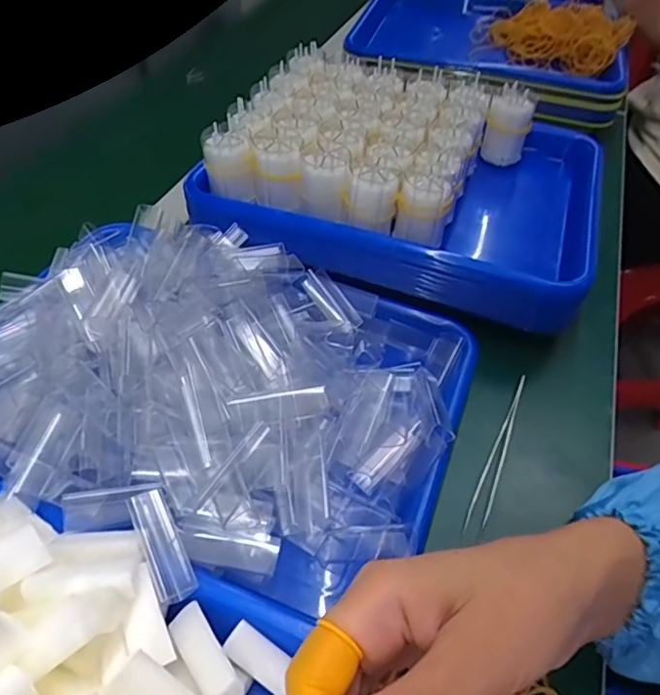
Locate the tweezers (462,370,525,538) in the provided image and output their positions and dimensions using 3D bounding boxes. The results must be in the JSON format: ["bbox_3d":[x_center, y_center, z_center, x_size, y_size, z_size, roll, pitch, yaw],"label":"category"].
[{"bbox_3d":[0.118,0.066,0.377,0.012,0.008,0.130,22,51,17],"label":"tweezers"}]

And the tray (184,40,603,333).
[{"bbox_3d":[0.079,-0.165,0.495,0.309,0.083,0.254,18,50,13],"label":"tray"}]

